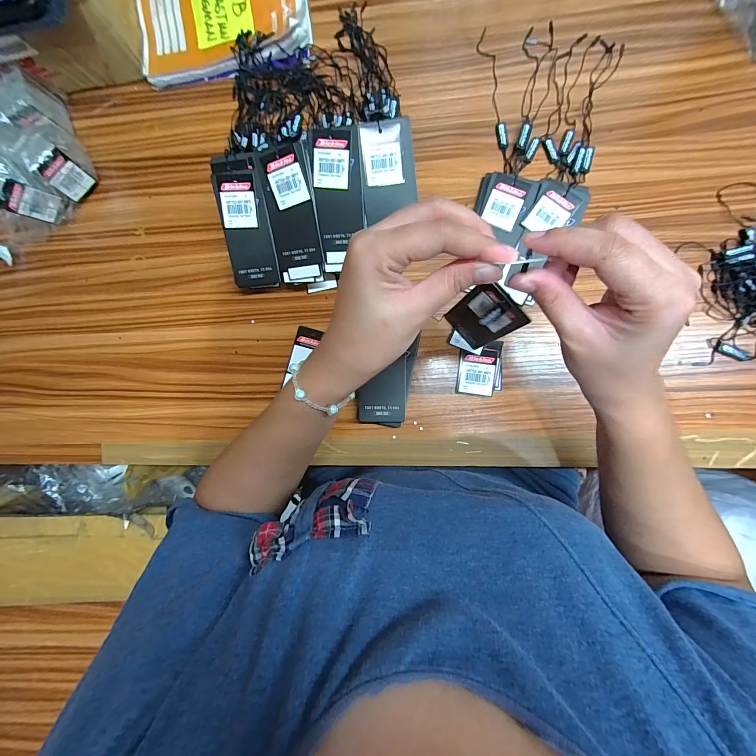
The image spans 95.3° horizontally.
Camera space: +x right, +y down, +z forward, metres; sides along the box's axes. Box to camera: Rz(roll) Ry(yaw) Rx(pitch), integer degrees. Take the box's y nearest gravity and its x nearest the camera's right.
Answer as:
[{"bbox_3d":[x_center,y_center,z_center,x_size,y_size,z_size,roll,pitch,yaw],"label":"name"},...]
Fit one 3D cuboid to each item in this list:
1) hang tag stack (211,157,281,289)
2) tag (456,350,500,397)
[{"bbox_3d":[-0.134,-0.159,0.363,0.051,0.024,0.123,-3,112,6],"label":"hang tag stack"},{"bbox_3d":[0.106,-0.007,0.370,0.039,0.007,0.050,8,88,7],"label":"tag"}]

